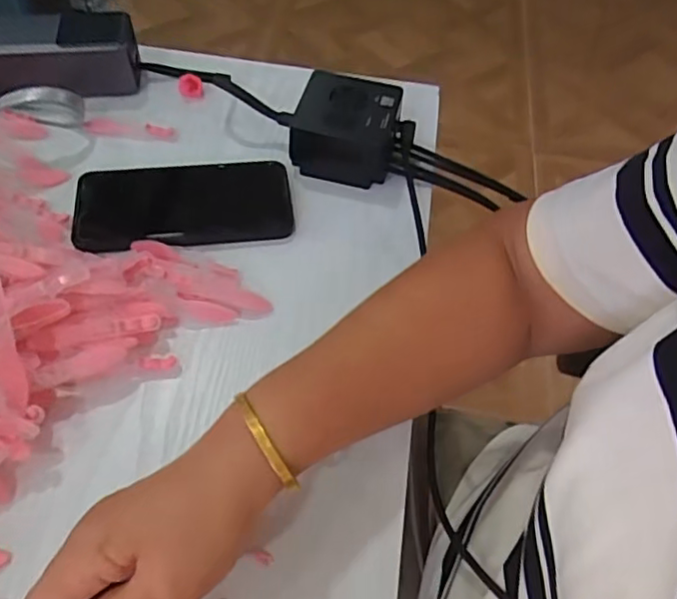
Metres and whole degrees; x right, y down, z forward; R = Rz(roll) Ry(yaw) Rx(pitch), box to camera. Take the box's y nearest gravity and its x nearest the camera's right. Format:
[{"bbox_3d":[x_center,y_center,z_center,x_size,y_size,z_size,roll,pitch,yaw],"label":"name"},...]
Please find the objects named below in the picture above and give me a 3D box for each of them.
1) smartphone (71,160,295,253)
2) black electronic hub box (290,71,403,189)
[{"bbox_3d":[-0.116,-0.075,0.455,0.156,0.013,0.081,-5,57,-8],"label":"smartphone"},{"bbox_3d":[0.005,-0.139,0.486,0.084,0.049,0.077,11,56,3],"label":"black electronic hub box"}]

